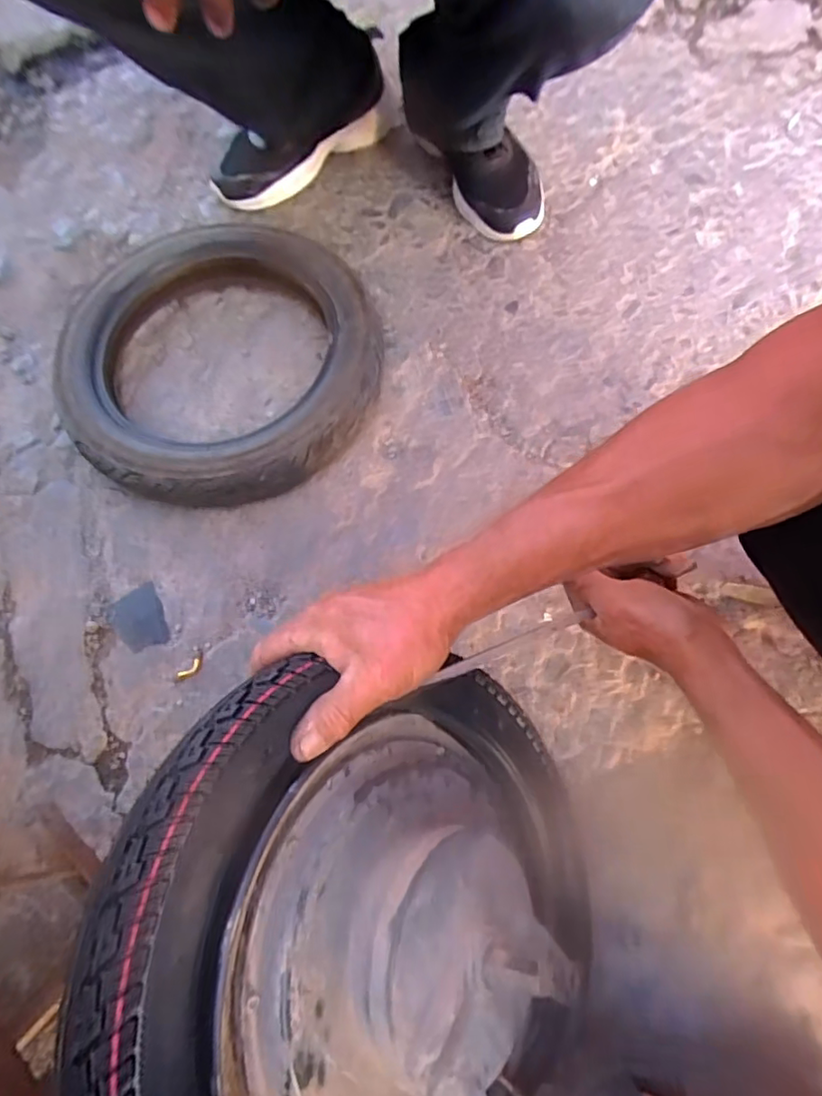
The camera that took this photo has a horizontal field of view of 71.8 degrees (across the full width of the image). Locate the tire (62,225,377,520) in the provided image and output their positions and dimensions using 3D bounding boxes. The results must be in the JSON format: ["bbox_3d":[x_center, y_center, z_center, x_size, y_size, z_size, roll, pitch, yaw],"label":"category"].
[{"bbox_3d":[-0.208,-0.214,0.651,0.333,0.076,0.345,-7,69,0],"label":"tire"}]

